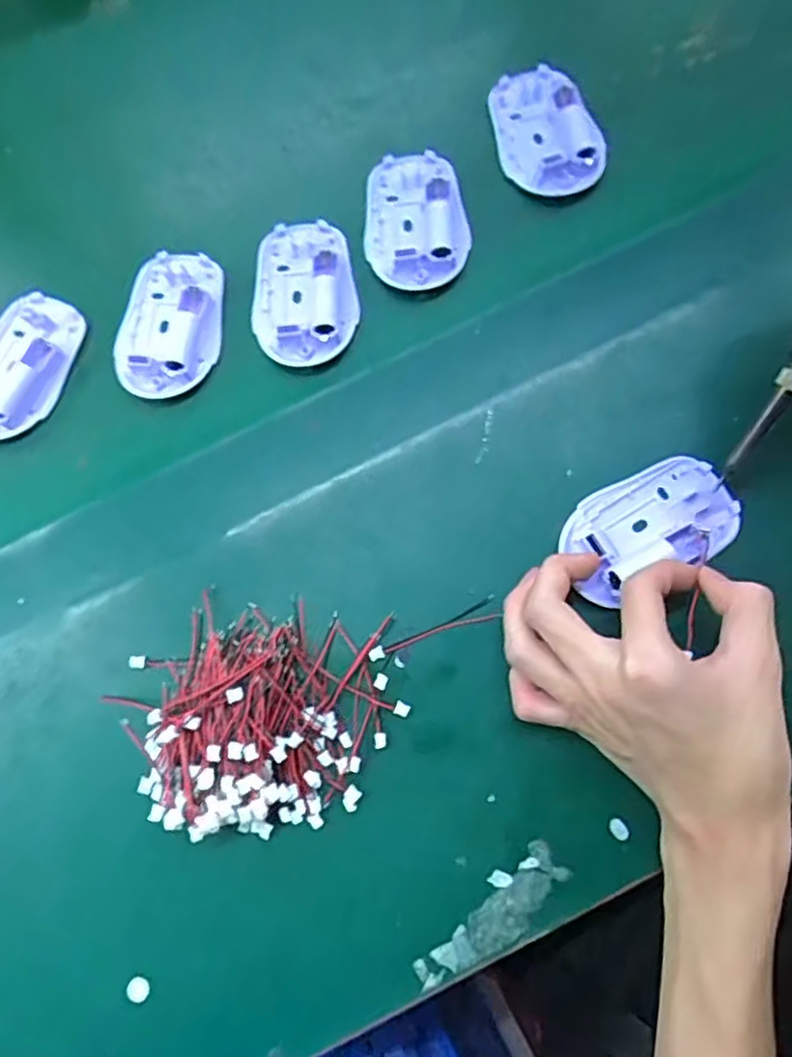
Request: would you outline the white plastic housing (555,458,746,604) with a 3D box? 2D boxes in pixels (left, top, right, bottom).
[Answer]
[{"bbox_3d":[0.132,-0.001,0.345,0.091,0.015,0.055,-25,79,-4],"label":"white plastic housing"}]

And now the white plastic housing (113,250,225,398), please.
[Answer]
[{"bbox_3d":[-0.136,-0.123,0.397,0.063,0.016,0.092,6,77,4],"label":"white plastic housing"}]

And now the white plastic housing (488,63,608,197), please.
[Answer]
[{"bbox_3d":[0.093,-0.244,0.404,0.054,0.026,0.085,-11,79,-1],"label":"white plastic housing"}]

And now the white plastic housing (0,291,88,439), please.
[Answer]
[{"bbox_3d":[-0.231,-0.099,0.396,0.066,0.017,0.095,27,80,8],"label":"white plastic housing"}]

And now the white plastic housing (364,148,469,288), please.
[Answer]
[{"bbox_3d":[0.012,-0.187,0.403,0.061,0.021,0.088,-5,77,1],"label":"white plastic housing"}]

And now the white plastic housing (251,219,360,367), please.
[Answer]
[{"bbox_3d":[-0.057,-0.142,0.397,0.062,0.017,0.090,-8,77,1],"label":"white plastic housing"}]

